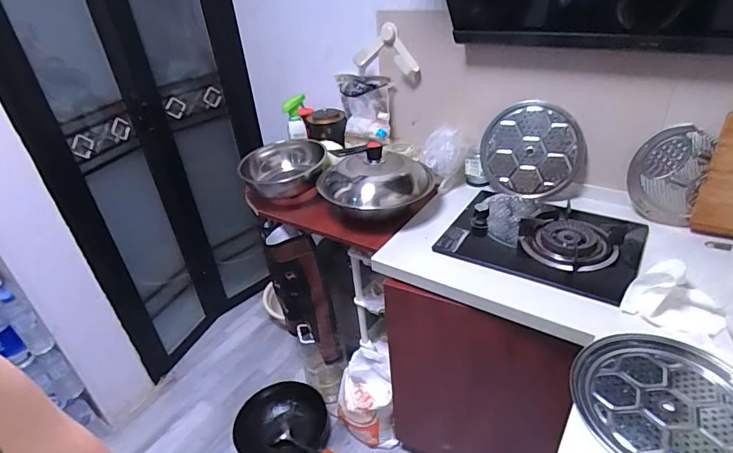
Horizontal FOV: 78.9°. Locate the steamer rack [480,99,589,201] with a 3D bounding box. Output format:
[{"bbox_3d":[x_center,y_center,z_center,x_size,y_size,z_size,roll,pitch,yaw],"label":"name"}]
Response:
[{"bbox_3d":[0.467,-0.216,1.263,0.269,0.259,0.024,11,17,24],"label":"steamer rack"}]

